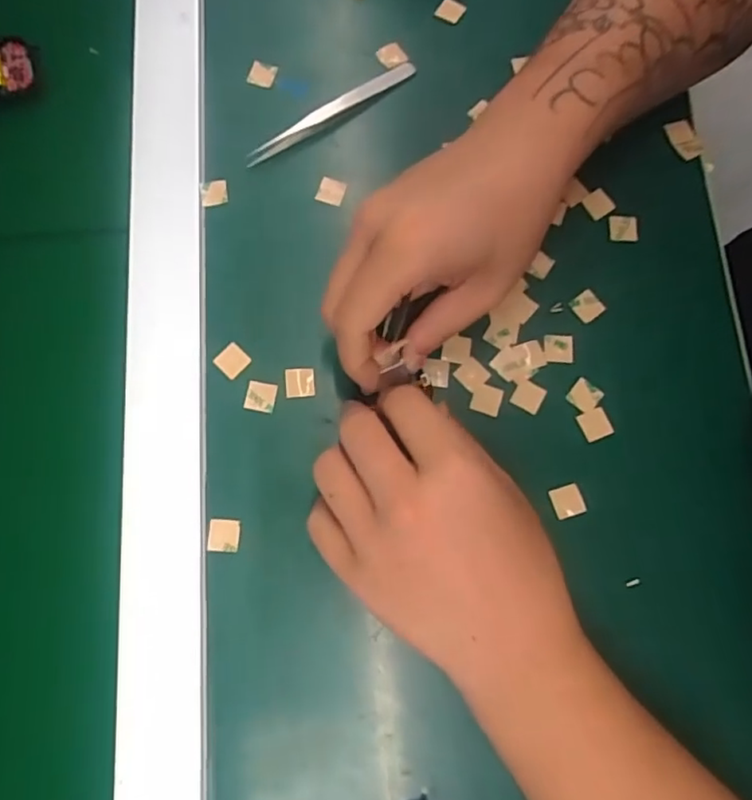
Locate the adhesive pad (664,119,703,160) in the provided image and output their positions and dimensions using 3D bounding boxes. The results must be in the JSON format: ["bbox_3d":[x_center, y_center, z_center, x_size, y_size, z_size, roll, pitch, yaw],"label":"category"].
[{"bbox_3d":[0.187,-0.158,0.369,0.013,0.004,0.025,-29,92,20],"label":"adhesive pad"}]

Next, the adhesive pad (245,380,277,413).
[{"bbox_3d":[-0.061,-0.002,0.322,0.015,0.004,0.015,8,76,2],"label":"adhesive pad"}]

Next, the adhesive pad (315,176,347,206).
[{"bbox_3d":[-0.026,-0.121,0.353,0.015,0.005,0.014,15,76,3],"label":"adhesive pad"}]

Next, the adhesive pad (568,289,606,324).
[{"bbox_3d":[0.119,-0.053,0.343,0.016,0.004,0.015,-35,82,-1],"label":"adhesive pad"}]

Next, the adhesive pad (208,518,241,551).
[{"bbox_3d":[-0.076,0.068,0.305,0.016,0.004,0.016,0,75,0],"label":"adhesive pad"}]

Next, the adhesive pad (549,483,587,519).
[{"bbox_3d":[0.100,0.052,0.316,0.016,0.004,0.016,-16,76,-5],"label":"adhesive pad"}]

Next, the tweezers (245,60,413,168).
[{"bbox_3d":[-0.024,-0.172,0.361,0.117,0.011,0.011,-36,79,-9],"label":"tweezers"}]

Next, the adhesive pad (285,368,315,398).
[{"bbox_3d":[-0.041,-0.009,0.325,0.016,0.004,0.016,-3,76,-1],"label":"adhesive pad"}]

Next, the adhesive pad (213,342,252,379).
[{"bbox_3d":[-0.077,-0.021,0.325,0.016,0.004,0.015,44,79,10],"label":"adhesive pad"}]

